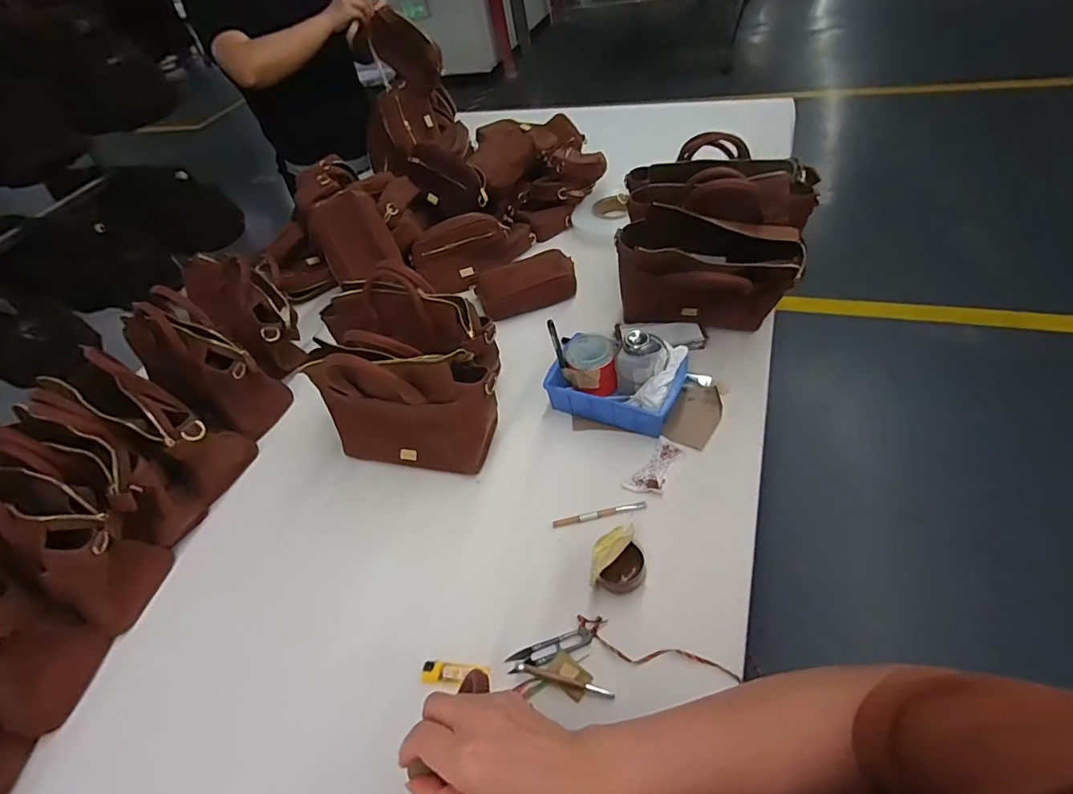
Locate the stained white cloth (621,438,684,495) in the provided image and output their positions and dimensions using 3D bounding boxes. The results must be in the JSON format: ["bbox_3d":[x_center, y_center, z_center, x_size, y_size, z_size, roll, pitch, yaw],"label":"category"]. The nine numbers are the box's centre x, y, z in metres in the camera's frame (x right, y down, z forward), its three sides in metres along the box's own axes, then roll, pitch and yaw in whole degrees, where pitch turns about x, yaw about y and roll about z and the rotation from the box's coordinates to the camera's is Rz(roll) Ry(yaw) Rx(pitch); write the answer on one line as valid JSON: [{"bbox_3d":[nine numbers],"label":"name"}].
[{"bbox_3d":[0.173,0.102,0.711,0.046,0.010,0.099,29,60,32],"label":"stained white cloth"}]

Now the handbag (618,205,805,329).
[{"bbox_3d":[0.266,-0.189,0.816,0.273,0.181,0.124,16,56,15],"label":"handbag"}]

